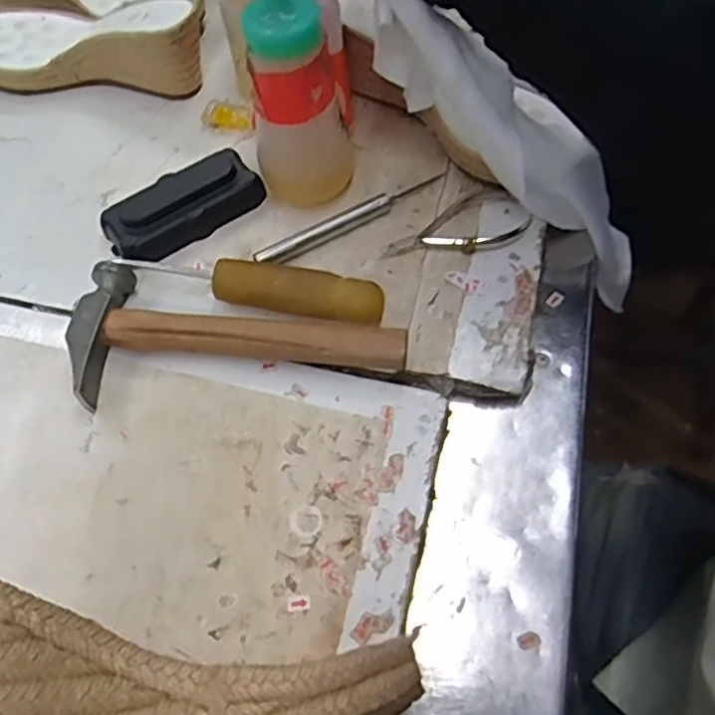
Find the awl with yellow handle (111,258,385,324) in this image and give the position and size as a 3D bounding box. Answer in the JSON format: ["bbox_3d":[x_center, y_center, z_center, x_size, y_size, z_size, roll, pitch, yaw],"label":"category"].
[{"bbox_3d":[-0.065,-0.045,0.404,0.162,0.024,0.024,9,60,7],"label":"awl with yellow handle"}]

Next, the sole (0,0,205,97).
[{"bbox_3d":[-0.227,-0.264,0.521,0.226,0.060,0.082,8,60,7],"label":"sole"}]

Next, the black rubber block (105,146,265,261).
[{"bbox_3d":[-0.119,-0.104,0.447,0.108,0.023,0.054,-36,65,-17],"label":"black rubber block"}]

